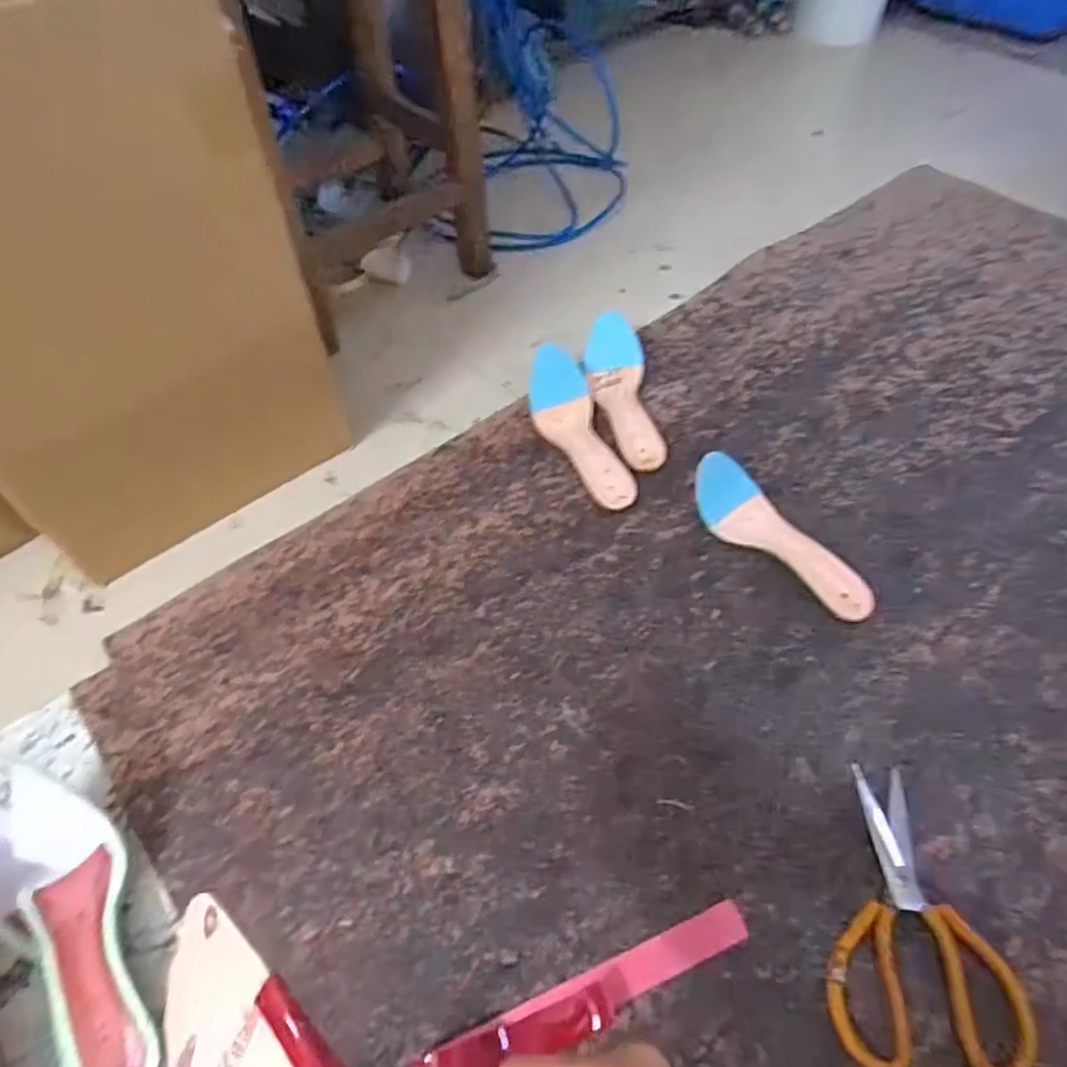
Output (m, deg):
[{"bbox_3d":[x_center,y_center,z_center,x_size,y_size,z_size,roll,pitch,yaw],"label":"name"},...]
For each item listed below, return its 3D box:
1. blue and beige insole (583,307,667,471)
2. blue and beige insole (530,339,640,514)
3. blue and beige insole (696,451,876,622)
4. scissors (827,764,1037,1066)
[{"bbox_3d":[0.110,-0.174,0.856,0.077,0.061,0.218,-5,53,-2],"label":"blue and beige insole"},{"bbox_3d":[0.052,-0.126,0.825,0.075,0.052,0.237,-15,54,-10],"label":"blue and beige insole"},{"bbox_3d":[0.254,0.002,0.712,0.217,0.048,0.070,43,64,14],"label":"blue and beige insole"},{"bbox_3d":[0.285,0.286,0.530,0.133,0.011,0.203,2,53,3],"label":"scissors"}]

